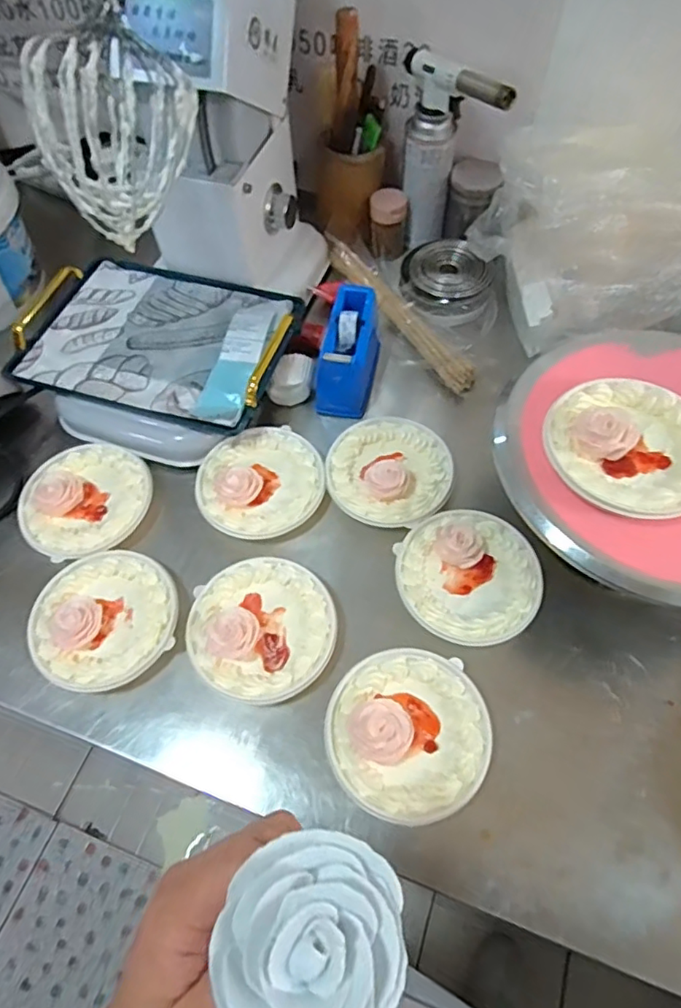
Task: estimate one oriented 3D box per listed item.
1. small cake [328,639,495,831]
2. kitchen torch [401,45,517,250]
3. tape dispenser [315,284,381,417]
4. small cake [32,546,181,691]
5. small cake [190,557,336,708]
[{"bbox_3d":[0.058,0.192,0.497,0.134,0.041,0.137,34,66,19],"label":"small cake"},{"bbox_3d":[0.127,-0.436,0.743,0.066,0.214,0.166,-19,61,-10],"label":"kitchen torch"},{"bbox_3d":[0.014,-0.178,0.691,0.070,0.088,0.135,11,60,7],"label":"tape dispenser"},{"bbox_3d":[-0.225,0.105,0.554,0.129,0.034,0.134,-1,59,1],"label":"small cake"},{"bbox_3d":[-0.074,0.113,0.547,0.131,0.043,0.134,-1,59,1],"label":"small cake"}]

